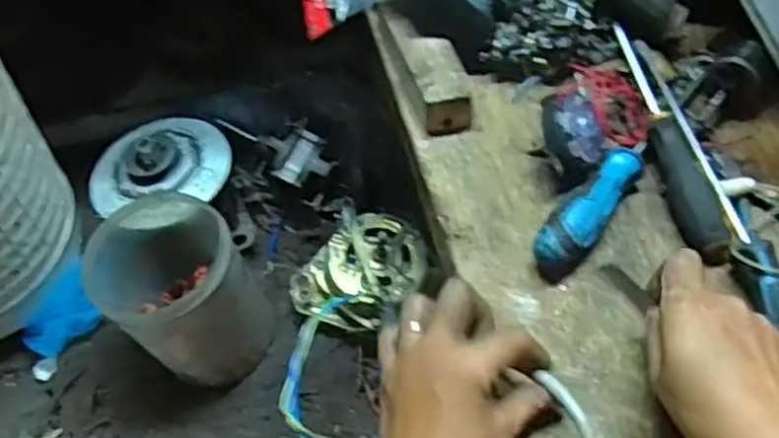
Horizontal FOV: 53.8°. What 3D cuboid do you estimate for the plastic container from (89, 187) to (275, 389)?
[{"bbox_3d":[-0.211,0.071,0.783,0.158,0.175,0.131,39,65,22],"label":"plastic container"}]

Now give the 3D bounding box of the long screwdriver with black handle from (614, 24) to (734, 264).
[{"bbox_3d":[0.205,-0.058,0.567,0.028,0.034,0.193,-11,58,-6],"label":"long screwdriver with black handle"}]

